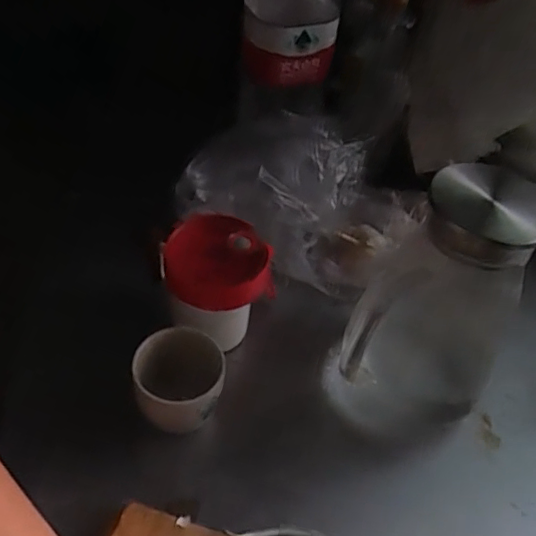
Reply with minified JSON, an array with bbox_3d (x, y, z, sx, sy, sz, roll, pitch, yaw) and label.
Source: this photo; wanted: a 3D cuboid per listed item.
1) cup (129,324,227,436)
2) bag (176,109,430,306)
[{"bbox_3d":[-0.079,0.105,0.500,0.072,0.086,0.071,4,46,-4],"label":"cup"},{"bbox_3d":[0.038,-0.084,0.652,0.240,0.121,0.136,24,48,16],"label":"bag"}]

